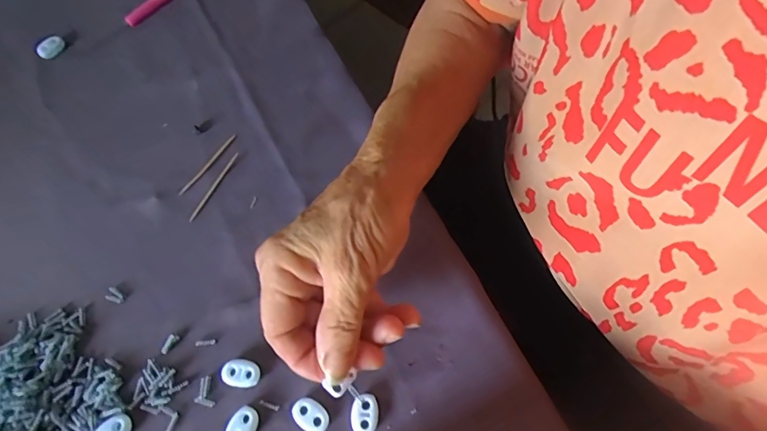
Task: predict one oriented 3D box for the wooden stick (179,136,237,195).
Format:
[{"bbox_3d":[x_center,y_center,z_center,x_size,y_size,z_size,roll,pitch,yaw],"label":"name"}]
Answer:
[{"bbox_3d":[-0.130,-0.039,0.338,0.004,0.004,0.059,34,72,15],"label":"wooden stick"}]

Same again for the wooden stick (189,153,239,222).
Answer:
[{"bbox_3d":[-0.122,-0.022,0.330,0.004,0.004,0.061,24,70,11],"label":"wooden stick"}]

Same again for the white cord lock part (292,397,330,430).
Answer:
[{"bbox_3d":[-0.043,0.117,0.267,0.023,0.004,0.016,32,71,14],"label":"white cord lock part"}]

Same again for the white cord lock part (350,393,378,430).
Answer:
[{"bbox_3d":[-0.011,0.117,0.267,0.016,0.004,0.023,5,67,4],"label":"white cord lock part"}]

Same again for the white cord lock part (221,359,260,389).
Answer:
[{"bbox_3d":[-0.087,0.096,0.277,0.023,0.006,0.016,5,67,4],"label":"white cord lock part"}]

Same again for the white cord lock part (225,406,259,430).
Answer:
[{"bbox_3d":[-0.083,0.124,0.265,0.015,0.006,0.023,24,69,11],"label":"white cord lock part"}]

